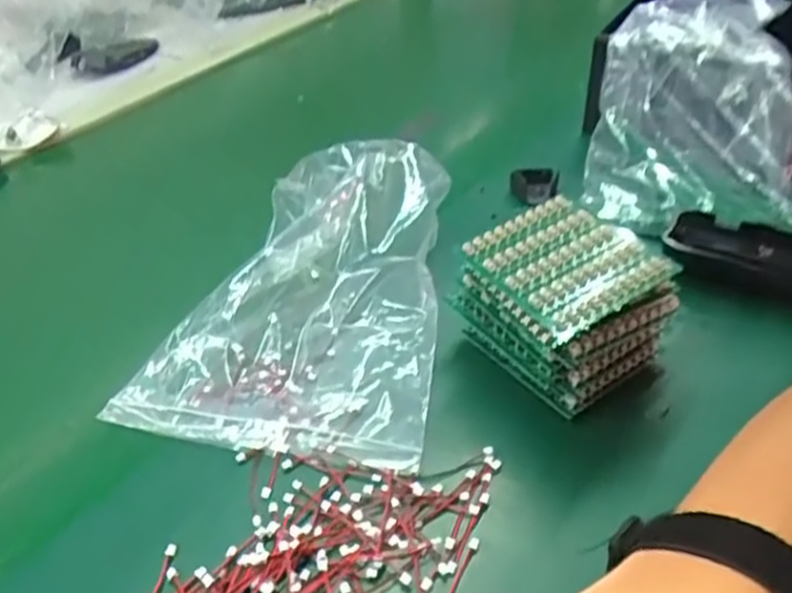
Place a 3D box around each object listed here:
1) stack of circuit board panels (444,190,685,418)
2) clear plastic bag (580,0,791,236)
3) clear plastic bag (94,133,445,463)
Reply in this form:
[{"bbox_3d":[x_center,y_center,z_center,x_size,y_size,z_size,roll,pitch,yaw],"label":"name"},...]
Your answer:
[{"bbox_3d":[0.091,0.005,0.416,0.086,0.075,0.090,-22,42,-21],"label":"stack of circuit board panels"},{"bbox_3d":[0.218,-0.145,0.555,0.144,0.107,0.192,2,39,8],"label":"clear plastic bag"},{"bbox_3d":[-0.058,-0.012,0.455,0.172,0.076,0.217,3,40,9],"label":"clear plastic bag"}]

